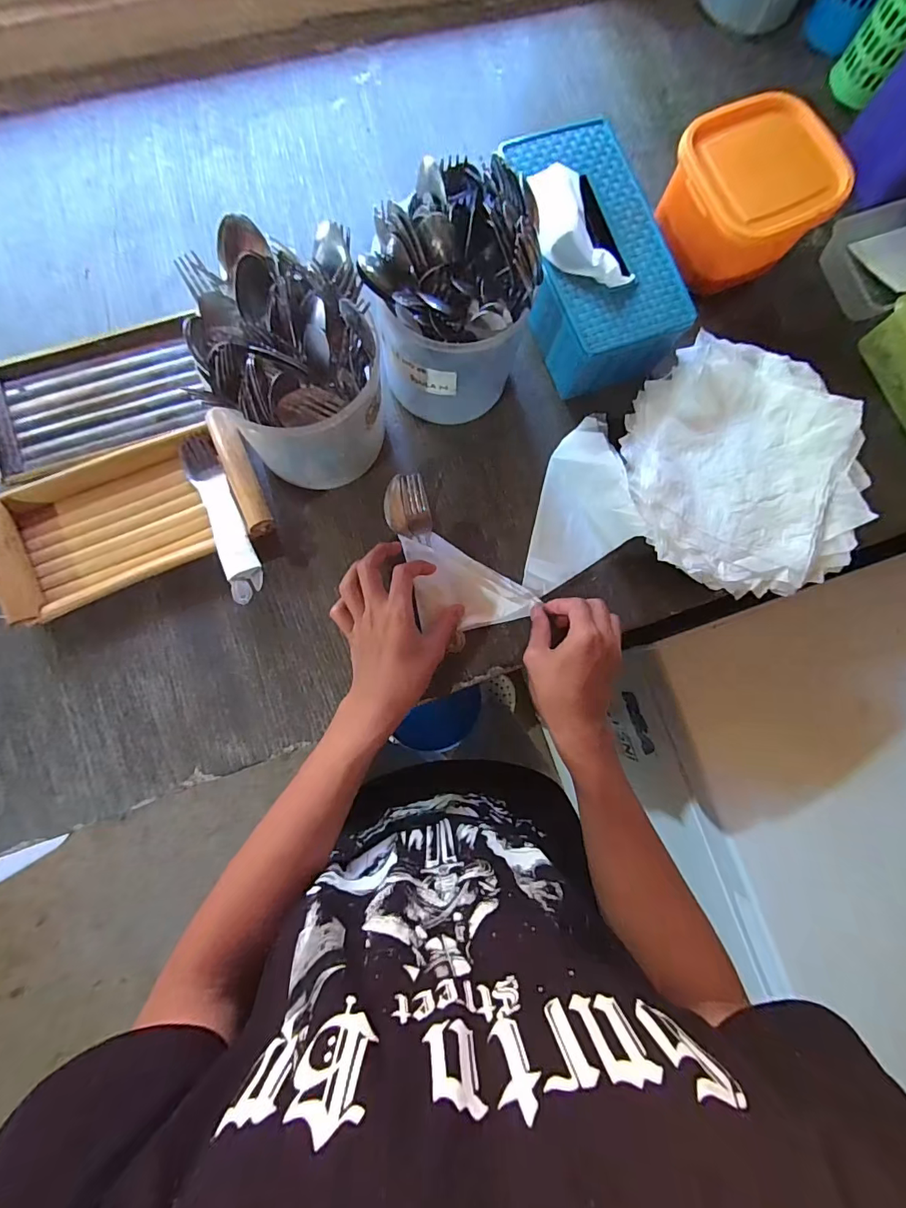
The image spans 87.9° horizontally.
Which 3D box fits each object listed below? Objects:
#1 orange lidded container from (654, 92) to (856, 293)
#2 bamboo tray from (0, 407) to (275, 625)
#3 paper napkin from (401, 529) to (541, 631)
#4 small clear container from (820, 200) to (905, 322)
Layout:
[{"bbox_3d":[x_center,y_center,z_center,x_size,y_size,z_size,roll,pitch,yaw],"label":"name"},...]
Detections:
[{"bbox_3d":[0.308,-0.440,0.515,0.142,0.113,0.135,-21,84,-7],"label":"orange lidded container"},{"bbox_3d":[-0.307,-0.086,0.453,0.244,0.040,0.124,-25,86,-9],"label":"bamboo tray"},{"bbox_3d":[0.016,-0.027,0.487,0.116,0.013,0.104,-12,84,-8],"label":"paper napkin"},{"bbox_3d":[0.525,-0.420,0.559,0.157,0.060,0.120,-25,85,-7],"label":"small clear container"}]

